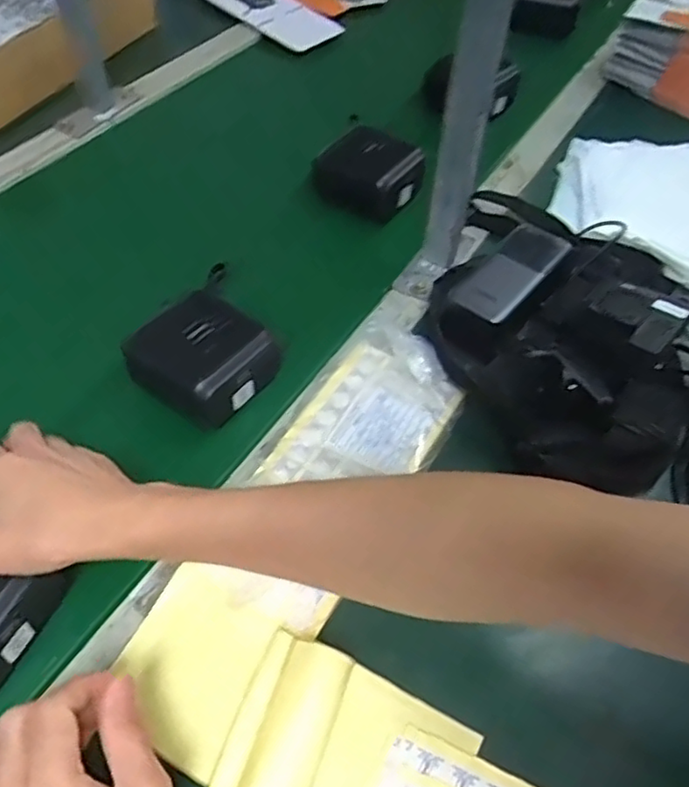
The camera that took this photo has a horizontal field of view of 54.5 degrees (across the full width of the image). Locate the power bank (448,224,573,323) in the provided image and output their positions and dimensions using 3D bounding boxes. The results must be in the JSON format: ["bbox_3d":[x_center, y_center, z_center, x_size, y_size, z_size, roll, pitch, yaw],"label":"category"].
[{"bbox_3d":[0.141,-0.103,0.565,0.046,0.019,0.117,37,57,24],"label":"power bank"}]

